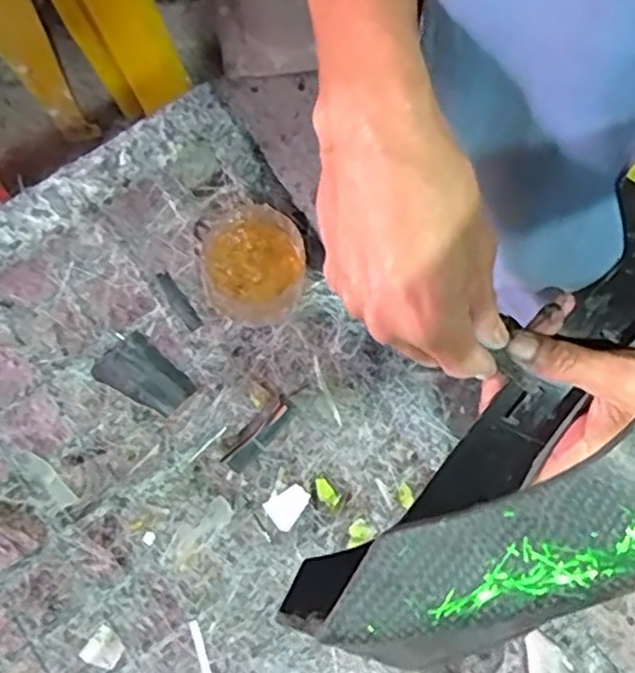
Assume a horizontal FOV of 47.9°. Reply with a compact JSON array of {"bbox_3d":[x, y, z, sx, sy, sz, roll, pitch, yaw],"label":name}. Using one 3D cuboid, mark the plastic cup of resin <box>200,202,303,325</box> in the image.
[{"bbox_3d":[-0.049,-0.049,0.551,0.077,0.059,0.084,0,77,0],"label":"plastic cup of resin"}]

